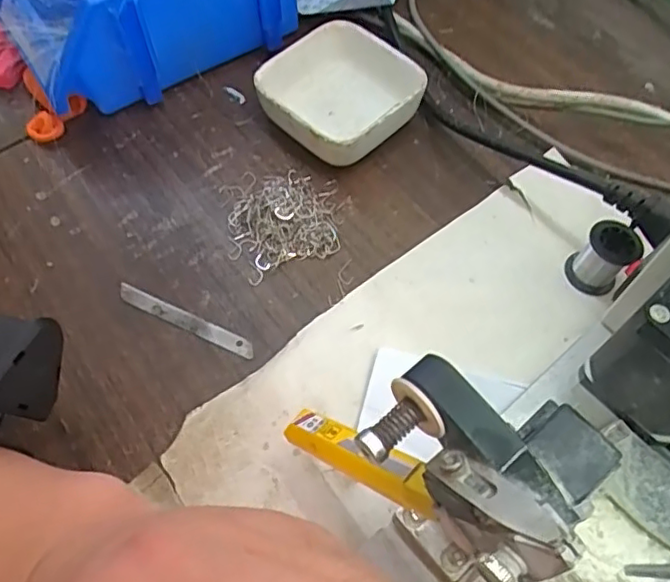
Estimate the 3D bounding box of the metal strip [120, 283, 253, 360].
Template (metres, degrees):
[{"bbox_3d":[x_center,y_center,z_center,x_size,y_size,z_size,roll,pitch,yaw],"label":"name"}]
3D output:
[{"bbox_3d":[-0.078,0.015,0.319,0.079,0.004,0.009,24,75,12],"label":"metal strip"}]

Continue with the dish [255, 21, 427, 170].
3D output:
[{"bbox_3d":[0.001,-0.121,0.377,0.090,0.033,0.088,-40,67,-20],"label":"dish"}]

